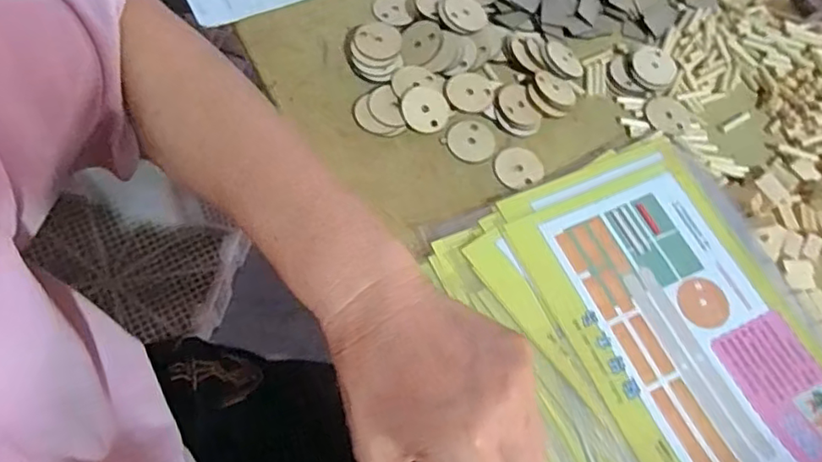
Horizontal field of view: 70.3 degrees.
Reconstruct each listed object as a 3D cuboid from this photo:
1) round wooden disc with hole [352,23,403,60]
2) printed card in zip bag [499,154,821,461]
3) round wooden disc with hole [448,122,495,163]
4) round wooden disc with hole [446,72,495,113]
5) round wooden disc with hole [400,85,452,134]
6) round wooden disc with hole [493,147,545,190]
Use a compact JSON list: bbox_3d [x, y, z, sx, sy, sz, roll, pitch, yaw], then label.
[{"bbox_3d":[-0.025,-0.140,0.433,0.034,0.004,0.030,6,75,-5],"label":"round wooden disc with hole"},{"bbox_3d":[0.179,0.067,0.358,0.158,0.014,0.234,-21,64,-14],"label":"printed card in zip bag"},{"bbox_3d":[0.044,-0.066,0.422,0.034,0.004,0.031,3,65,-6],"label":"round wooden disc with hole"},{"bbox_3d":[0.044,-0.103,0.427,0.034,0.004,0.030,-14,67,-13],"label":"round wooden disc with hole"},{"bbox_3d":[0.012,-0.089,0.421,0.034,0.006,0.037,3,65,-6],"label":"round wooden disc with hole"},{"bbox_3d":[0.077,-0.045,0.417,0.033,0.004,0.032,3,65,-6],"label":"round wooden disc with hole"}]

